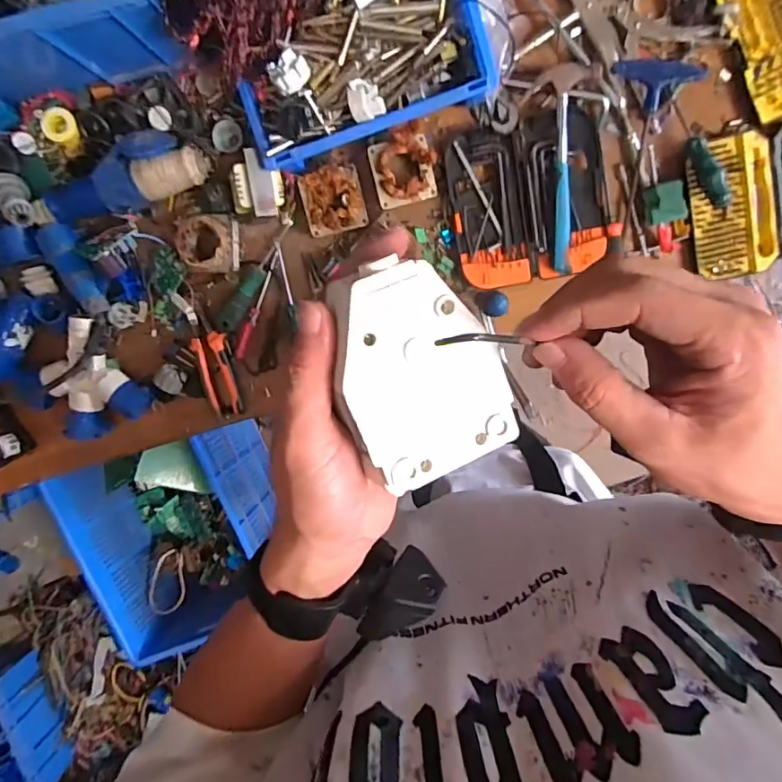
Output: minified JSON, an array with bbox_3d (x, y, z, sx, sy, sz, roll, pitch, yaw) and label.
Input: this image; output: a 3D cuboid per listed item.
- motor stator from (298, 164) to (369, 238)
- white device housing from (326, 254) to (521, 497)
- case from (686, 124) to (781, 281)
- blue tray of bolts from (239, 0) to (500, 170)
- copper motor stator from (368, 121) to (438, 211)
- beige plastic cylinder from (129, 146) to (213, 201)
[{"bbox_3d":[-0.080,-0.264,0.730,0.083,0.050,0.087,-12,98,6],"label":"motor stator"},{"bbox_3d":[0.009,-0.009,0.224,0.067,0.028,0.088,-25,106,-12],"label":"white device housing"},{"bbox_3d":[0.517,-0.259,0.695,0.224,0.020,0.180,-13,98,6],"label":"case"},{"bbox_3d":[-0.044,-0.428,0.642,0.304,0.068,0.208,-18,97,7],"label":"blue tray of bolts"},{"bbox_3d":[0.018,-0.303,0.710,0.087,0.043,0.092,-15,98,6],"label":"copper motor stator"},{"bbox_3d":[-0.299,-0.297,0.724,0.097,0.052,0.046,-13,98,6],"label":"beige plastic cylinder"}]

